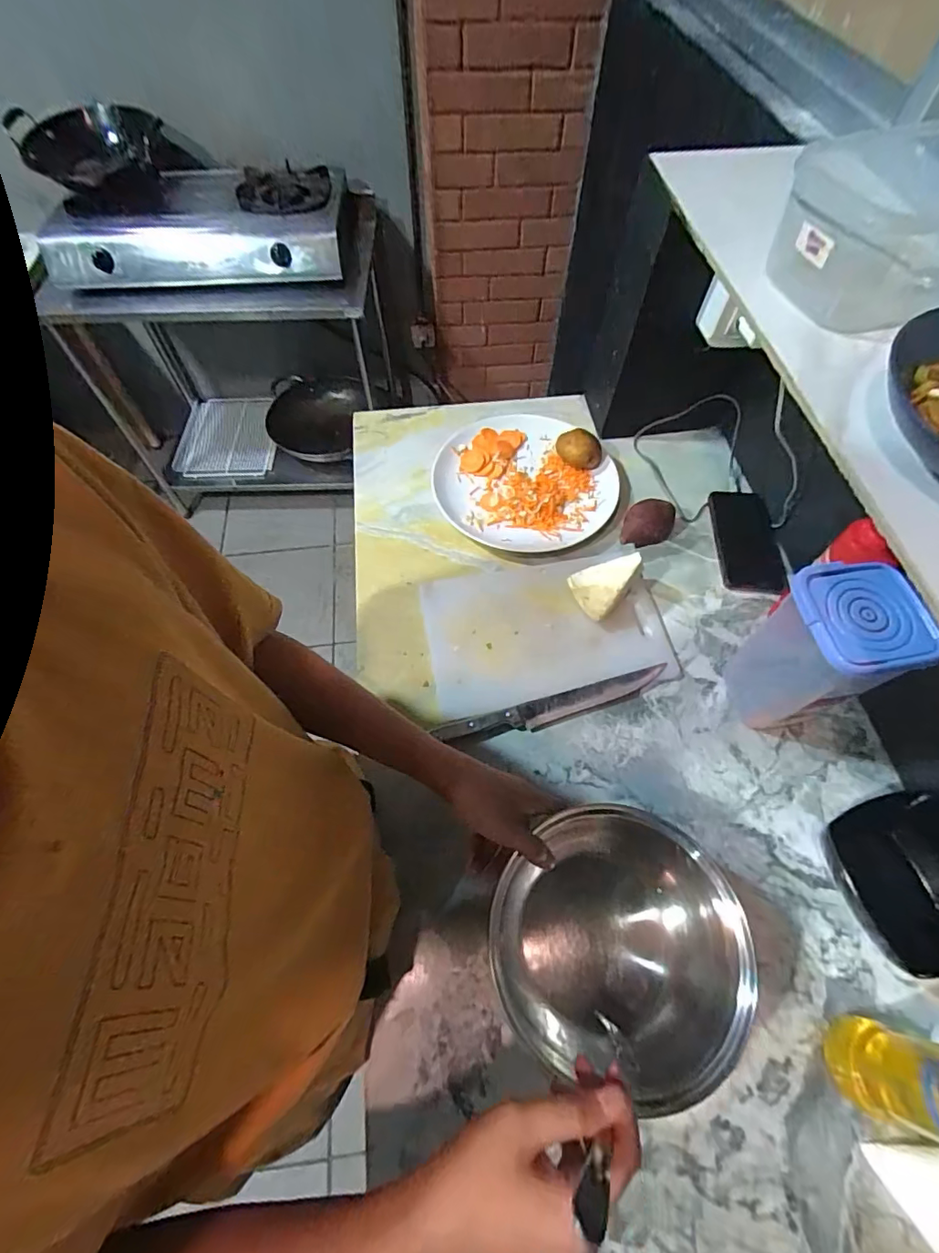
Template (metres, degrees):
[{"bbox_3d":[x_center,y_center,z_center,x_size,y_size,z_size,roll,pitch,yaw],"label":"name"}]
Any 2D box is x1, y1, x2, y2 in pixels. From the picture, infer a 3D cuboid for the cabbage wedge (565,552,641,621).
[{"bbox_3d":[0.164,-0.056,0.651,0.066,0.062,0.077,29,65,15],"label":"cabbage wedge"}]

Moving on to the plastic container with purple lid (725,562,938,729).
[{"bbox_3d":[0.350,0.033,0.535,0.090,0.200,0.102,-3,61,-2],"label":"plastic container with purple lid"}]

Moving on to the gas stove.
[{"bbox_3d":[-0.677,-1.037,1.299,0.678,0.137,0.408,-5,61,-3],"label":"gas stove"}]

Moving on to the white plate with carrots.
[{"bbox_3d":[0.083,-0.225,0.763,0.255,0.048,0.252,0,61,0],"label":"white plate with carrots"}]

